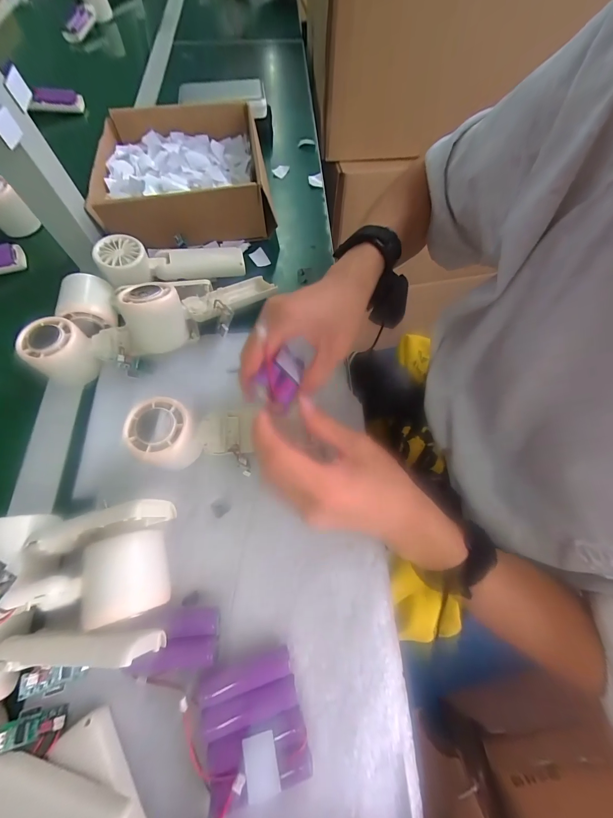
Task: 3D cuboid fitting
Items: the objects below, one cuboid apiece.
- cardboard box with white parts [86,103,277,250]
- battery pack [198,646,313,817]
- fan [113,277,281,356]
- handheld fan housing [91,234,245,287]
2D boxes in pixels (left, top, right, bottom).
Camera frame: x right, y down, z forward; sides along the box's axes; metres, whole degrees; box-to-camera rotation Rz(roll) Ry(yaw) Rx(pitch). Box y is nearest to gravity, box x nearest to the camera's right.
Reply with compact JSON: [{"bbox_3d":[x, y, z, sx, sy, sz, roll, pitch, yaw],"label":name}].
[{"bbox_3d":[-0.174,-0.327,0.426,0.211,0.072,0.216,-13,68,-8],"label":"cardboard box with white parts"},{"bbox_3d":[-0.037,0.218,0.211,0.065,0.024,0.072,-14,69,-8],"label":"battery pack"},{"bbox_3d":[-0.114,-0.114,0.332,0.168,0.063,0.071,-25,70,-12],"label":"fan"},{"bbox_3d":[-0.159,-0.178,0.367,0.164,0.039,0.058,-9,68,-6],"label":"handheld fan housing"}]

